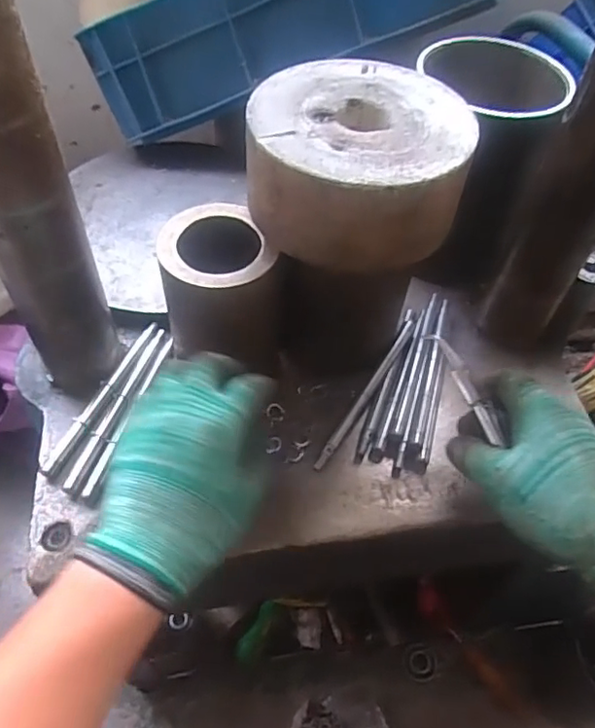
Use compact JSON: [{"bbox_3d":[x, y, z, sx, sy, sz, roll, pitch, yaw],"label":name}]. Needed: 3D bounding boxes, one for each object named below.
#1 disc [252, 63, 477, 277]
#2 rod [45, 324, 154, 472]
[{"bbox_3d":[0.041,-0.136,0.392,0.139,0.064,0.145,2,53,-2],"label":"disc"},{"bbox_3d":[-0.160,0.023,0.481,0.012,0.008,0.156,19,54,11],"label":"rod"}]

